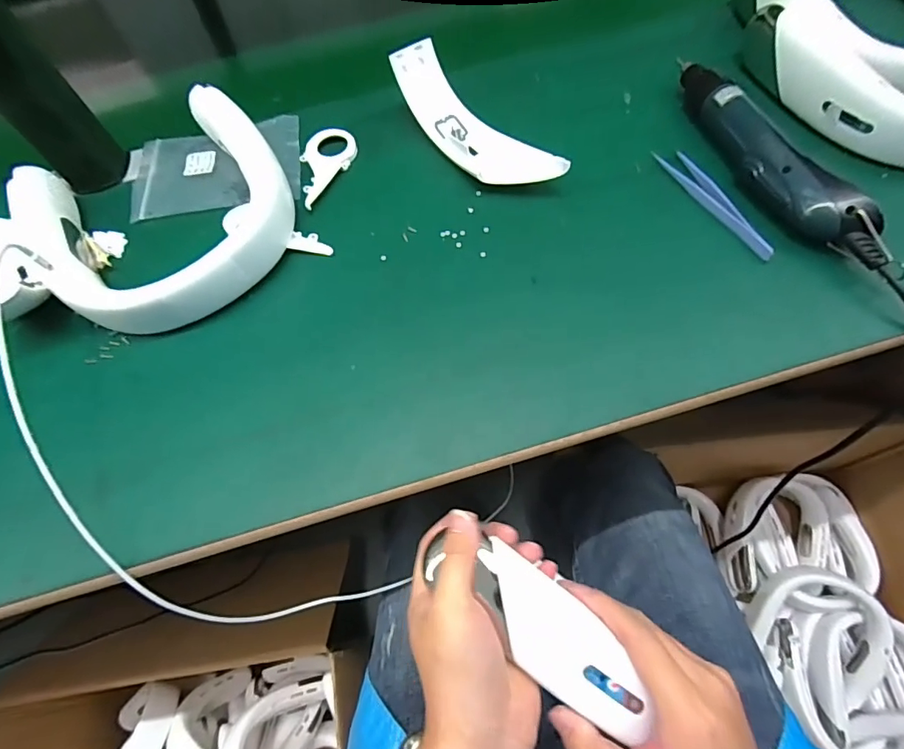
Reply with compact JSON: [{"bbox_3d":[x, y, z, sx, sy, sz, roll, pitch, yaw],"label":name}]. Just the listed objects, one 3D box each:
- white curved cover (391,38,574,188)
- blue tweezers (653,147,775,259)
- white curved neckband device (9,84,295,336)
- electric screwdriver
[{"bbox_3d":[0.019,-0.209,0.411,0.059,0.043,0.181,-33,66,-11],"label":"white curved cover"},{"bbox_3d":[0.203,-0.135,0.382,0.021,0.010,0.122,-20,65,-7],"label":"blue tweezers"},{"bbox_3d":[-0.223,-0.126,0.384,0.183,0.048,0.187,-35,67,-12],"label":"white curved neckband device"},{"bbox_3d":[0.239,-0.166,0.377,0.033,0.041,0.225,-22,64,-6],"label":"electric screwdriver"}]

